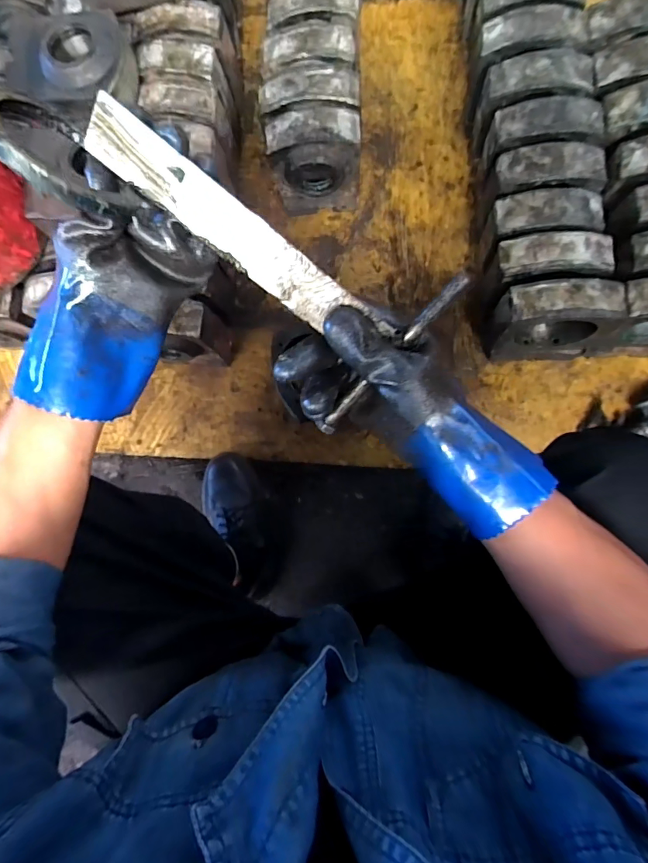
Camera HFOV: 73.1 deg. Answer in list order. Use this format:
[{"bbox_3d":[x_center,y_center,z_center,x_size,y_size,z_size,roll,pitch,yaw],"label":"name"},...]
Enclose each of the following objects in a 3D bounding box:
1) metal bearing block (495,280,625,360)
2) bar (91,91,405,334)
[{"bbox_3d":[0.380,-0.178,0.731,0.180,0.191,0.073,0,83,7],"label":"metal bearing block"},{"bbox_3d":[-0.061,-0.131,0.286,0.193,0.004,0.036,35,122,-14],"label":"bar"}]

